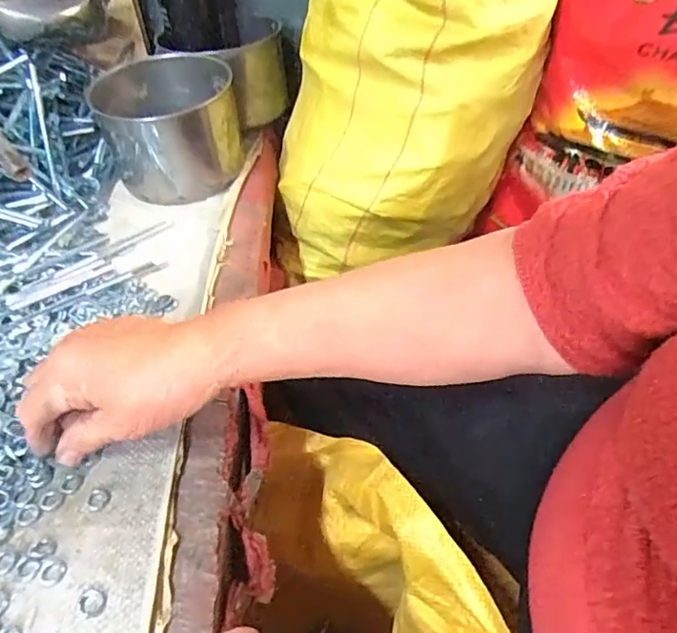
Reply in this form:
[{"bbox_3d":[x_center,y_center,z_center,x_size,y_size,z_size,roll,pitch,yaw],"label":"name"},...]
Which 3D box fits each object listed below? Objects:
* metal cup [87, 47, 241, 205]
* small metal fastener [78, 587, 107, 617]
[{"bbox_3d":[-0.166,-0.194,0.573,0.131,0.100,0.136,-7,44,-3],"label":"metal cup"},{"bbox_3d":[-0.129,0.148,0.295,0.015,0.004,0.013,27,52,28],"label":"small metal fastener"}]

